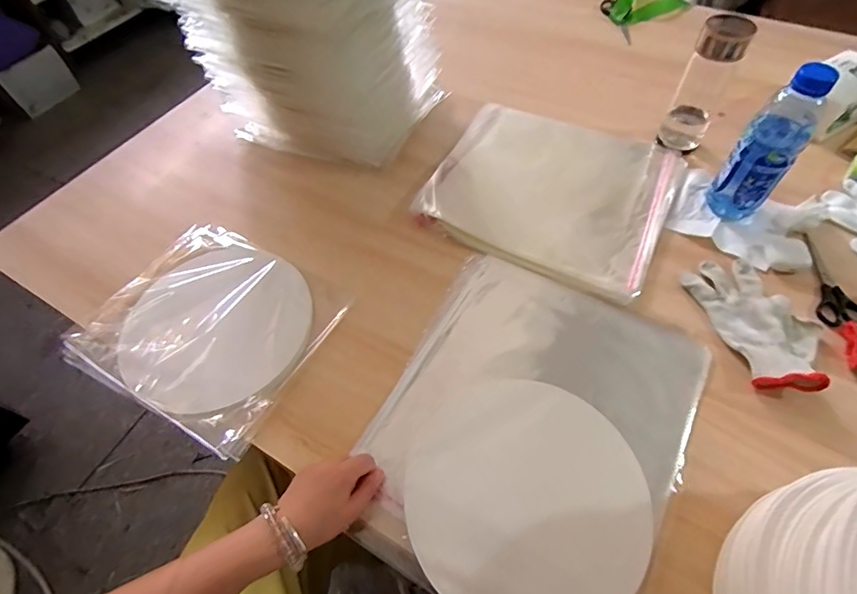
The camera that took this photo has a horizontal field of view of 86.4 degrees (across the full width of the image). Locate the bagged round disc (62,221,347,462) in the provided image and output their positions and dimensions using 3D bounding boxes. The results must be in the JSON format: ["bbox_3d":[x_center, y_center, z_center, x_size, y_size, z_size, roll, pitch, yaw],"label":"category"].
[{"bbox_3d":[-0.284,0.032,0.599,0.286,0.020,0.249,23,61,17],"label":"bagged round disc"}]

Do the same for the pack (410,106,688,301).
[{"bbox_3d":[0.188,-0.173,0.706,0.343,0.018,0.317,22,60,17],"label":"pack"}]

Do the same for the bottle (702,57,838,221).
[{"bbox_3d":[0.438,-0.192,0.591,0.069,0.197,0.058,36,65,23],"label":"bottle"}]

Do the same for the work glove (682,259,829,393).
[{"bbox_3d":[0.403,0.025,0.552,0.101,0.028,0.185,-13,57,-6],"label":"work glove"}]

